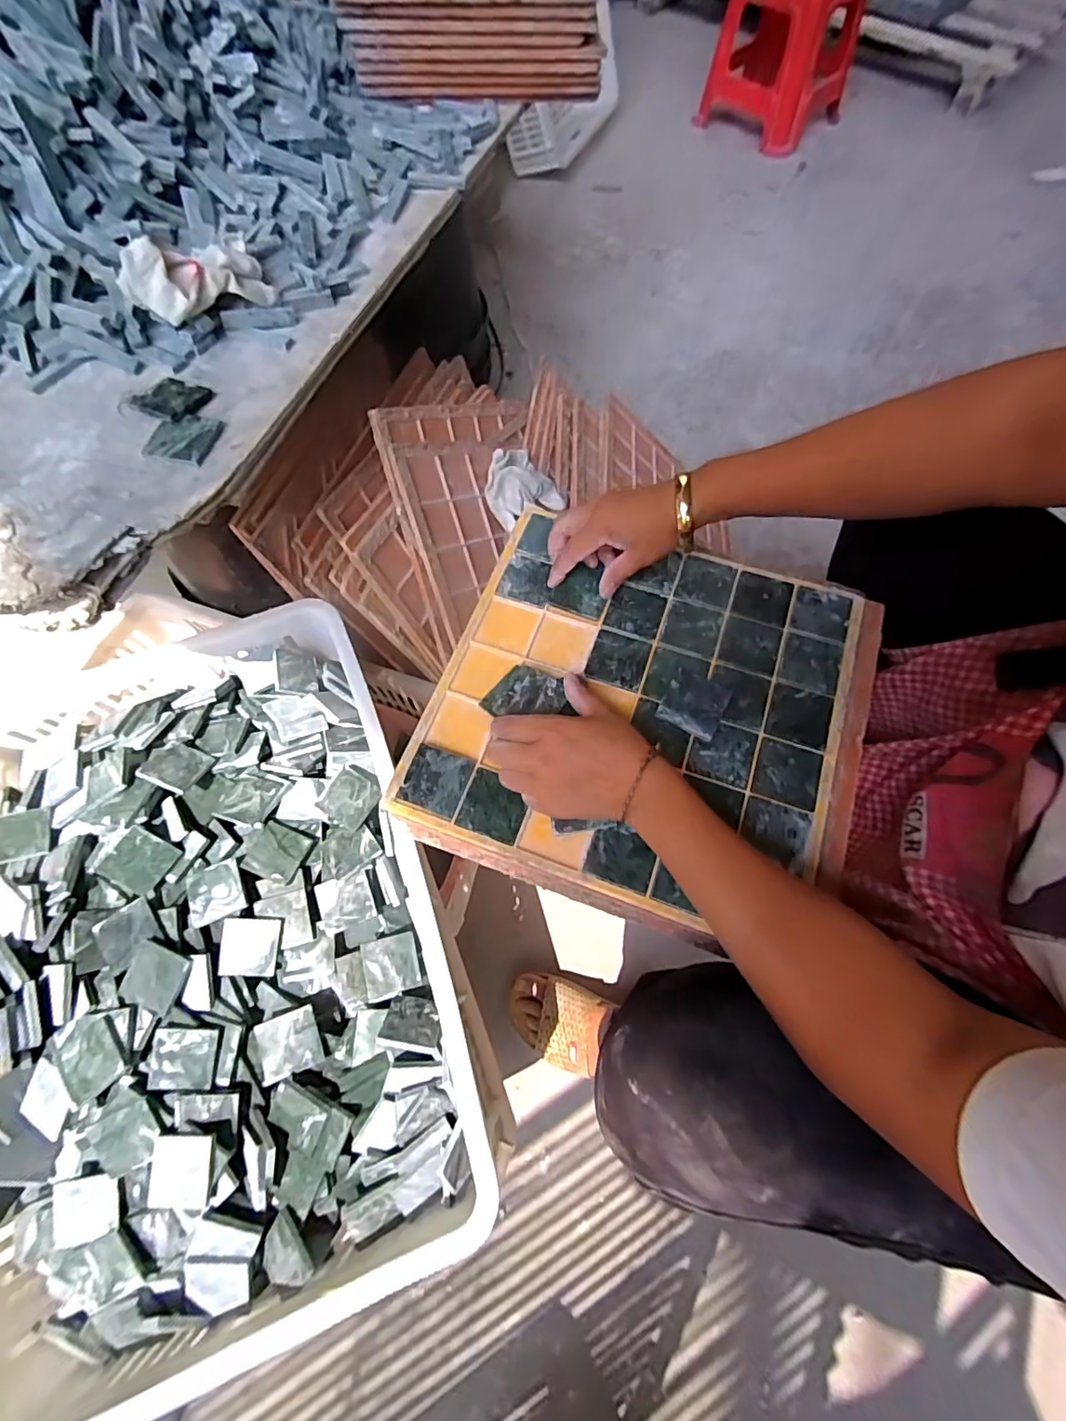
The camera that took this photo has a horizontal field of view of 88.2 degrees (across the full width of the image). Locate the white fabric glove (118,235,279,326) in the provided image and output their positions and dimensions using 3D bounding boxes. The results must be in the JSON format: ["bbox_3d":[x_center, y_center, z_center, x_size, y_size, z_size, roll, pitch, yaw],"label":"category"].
[{"bbox_3d":[-0.282,-0.368,0.464,0.117,0.053,0.054,-26,67,-27],"label":"white fabric glove"}]

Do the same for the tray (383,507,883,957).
[{"bbox_3d":[0.096,-0.005,0.457,0.341,0.037,0.325,17,68,9],"label":"tray"}]

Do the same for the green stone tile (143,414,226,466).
[{"bbox_3d":[-0.280,-0.219,0.441,0.048,0.009,0.049,10,67,6],"label":"green stone tile"}]

